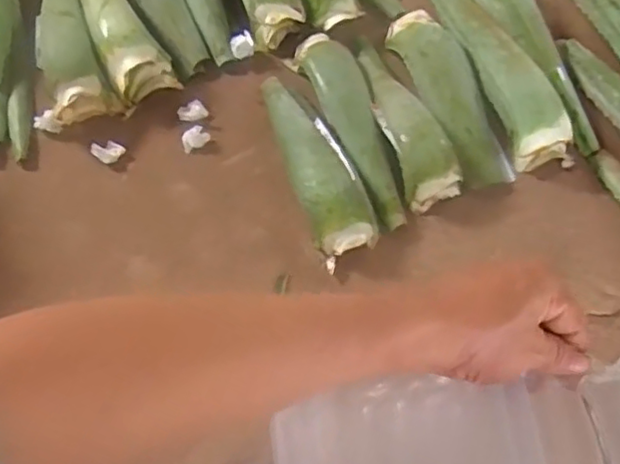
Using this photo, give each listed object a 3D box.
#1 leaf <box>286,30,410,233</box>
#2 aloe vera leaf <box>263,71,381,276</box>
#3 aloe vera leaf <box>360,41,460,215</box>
[{"bbox_3d":[0.071,-0.177,1.022,0.086,0.054,0.374,-21,60,-9],"label":"leaf"},{"bbox_3d":[0.003,-0.120,0.993,0.096,0.066,0.346,-19,60,-8],"label":"aloe vera leaf"},{"bbox_3d":[0.137,-0.200,1.027,0.083,0.070,0.341,-17,59,-7],"label":"aloe vera leaf"}]

